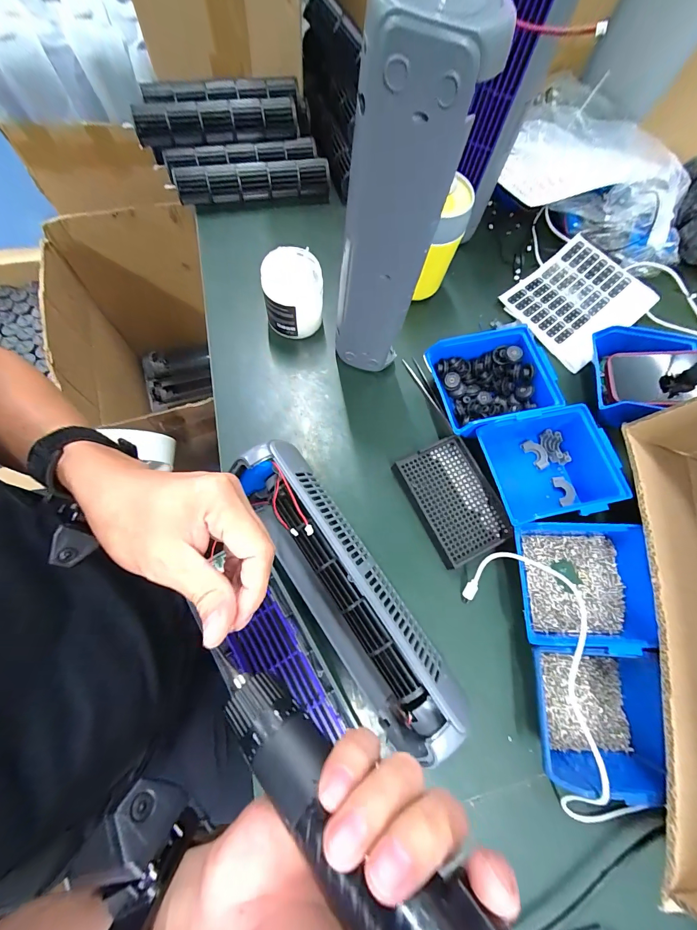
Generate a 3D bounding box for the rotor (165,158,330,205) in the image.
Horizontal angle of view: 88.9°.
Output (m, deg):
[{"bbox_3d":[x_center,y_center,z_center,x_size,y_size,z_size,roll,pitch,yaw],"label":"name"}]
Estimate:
[{"bbox_3d":[-0.146,-0.435,0.549,0.233,0.038,0.040,-8,73,-7],"label":"rotor"}]

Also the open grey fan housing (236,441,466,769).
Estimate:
[{"bbox_3d":[-0.007,0.115,0.338,0.085,0.075,0.316,-32,77,-14],"label":"open grey fan housing"}]

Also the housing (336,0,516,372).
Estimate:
[{"bbox_3d":[0.037,-0.203,0.345,0.082,0.319,0.069,3,72,-4],"label":"housing"}]

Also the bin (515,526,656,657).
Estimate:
[{"bbox_3d":[0.243,0.122,0.367,0.132,0.050,0.115,3,72,-4],"label":"bin"}]

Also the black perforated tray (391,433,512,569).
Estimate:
[{"bbox_3d":[0.124,0.039,0.413,0.093,0.017,0.133,-23,75,-12],"label":"black perforated tray"}]

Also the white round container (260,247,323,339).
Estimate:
[{"bbox_3d":[-0.071,-0.215,0.465,0.073,0.093,0.074,2,72,-4],"label":"white round container"}]

